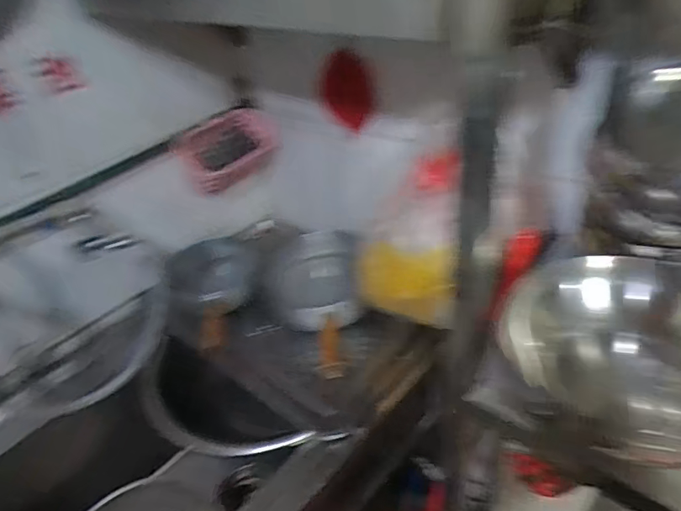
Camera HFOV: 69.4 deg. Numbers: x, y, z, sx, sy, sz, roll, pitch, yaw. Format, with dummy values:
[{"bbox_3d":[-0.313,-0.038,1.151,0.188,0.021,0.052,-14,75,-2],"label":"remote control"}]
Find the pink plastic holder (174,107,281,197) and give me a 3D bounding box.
[{"bbox_3d":[-0.232,-0.220,1.034,0.207,0.136,0.049,-28,42,-26],"label":"pink plastic holder"}]

